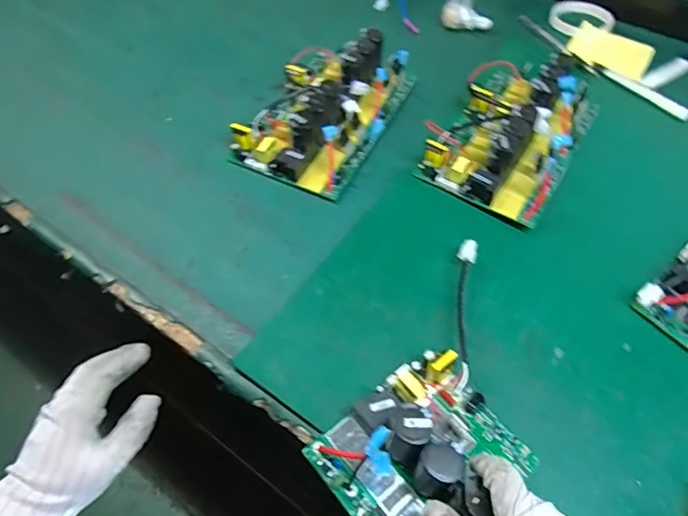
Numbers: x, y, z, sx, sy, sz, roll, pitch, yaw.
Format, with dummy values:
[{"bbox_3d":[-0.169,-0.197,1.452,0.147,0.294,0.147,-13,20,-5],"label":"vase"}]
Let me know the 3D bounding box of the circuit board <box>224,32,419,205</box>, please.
[{"bbox_3d":[-0.021,-0.189,0.592,0.146,0.053,0.238,22,57,11],"label":"circuit board"}]

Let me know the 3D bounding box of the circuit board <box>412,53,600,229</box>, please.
[{"bbox_3d":[0.200,-0.159,0.584,0.152,0.060,0.251,27,58,15],"label":"circuit board"}]

